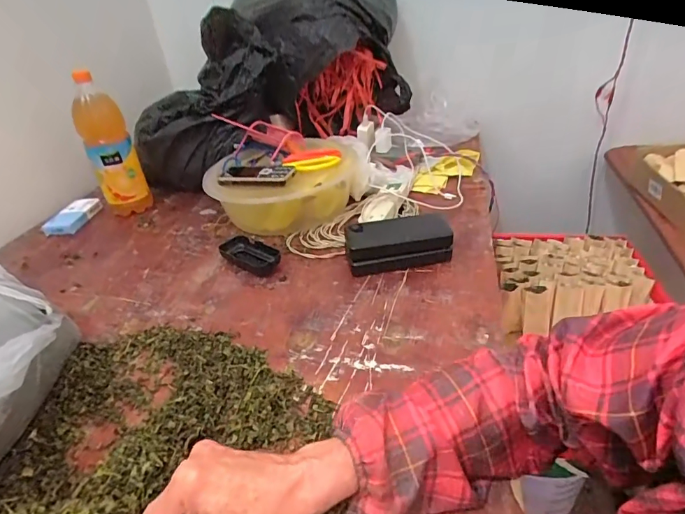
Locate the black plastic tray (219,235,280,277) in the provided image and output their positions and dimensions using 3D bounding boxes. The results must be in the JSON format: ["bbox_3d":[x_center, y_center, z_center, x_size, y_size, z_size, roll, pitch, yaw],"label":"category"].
[{"bbox_3d":[-0.150,-0.004,0.705,0.102,0.030,0.054,16,39,29],"label":"black plastic tray"}]

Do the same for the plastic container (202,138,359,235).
[{"bbox_3d":[-0.111,-0.139,0.837,0.271,0.109,0.219,2,34,11],"label":"plastic container"}]

